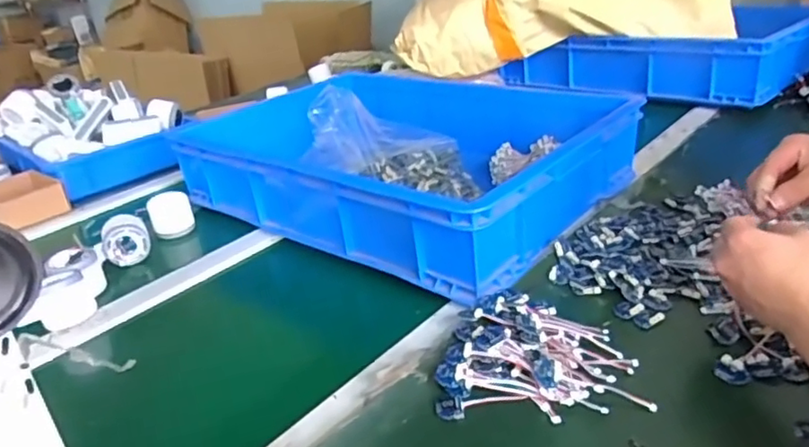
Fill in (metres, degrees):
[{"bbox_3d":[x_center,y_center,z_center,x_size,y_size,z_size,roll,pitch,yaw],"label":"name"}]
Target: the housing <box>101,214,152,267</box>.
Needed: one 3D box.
[{"bbox_3d":[-0.383,0.023,0.816,0.060,0.059,0.044,-17,29,-21],"label":"housing"}]

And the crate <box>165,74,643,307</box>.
[{"bbox_3d":[-0.002,-0.117,0.898,0.583,0.116,0.439,16,35,37],"label":"crate"}]

